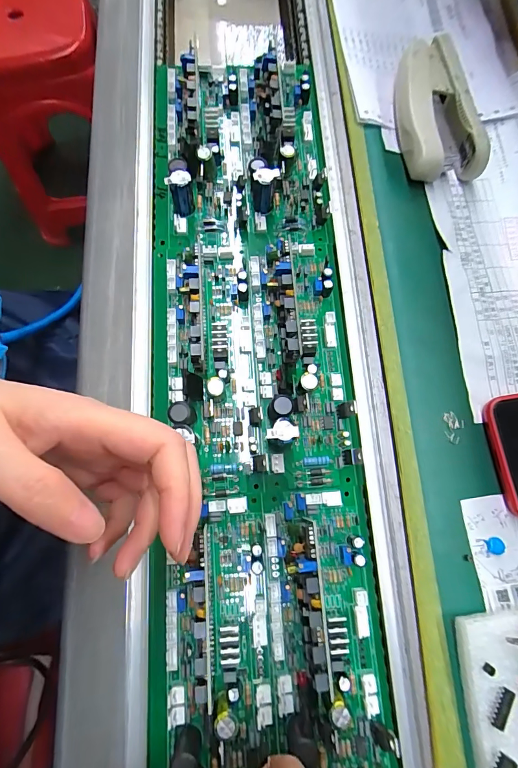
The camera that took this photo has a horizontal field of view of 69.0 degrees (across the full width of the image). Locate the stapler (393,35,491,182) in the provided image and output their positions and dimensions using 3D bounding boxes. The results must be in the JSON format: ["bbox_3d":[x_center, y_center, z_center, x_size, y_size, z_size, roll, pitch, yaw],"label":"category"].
[{"bbox_3d":[0.134,-0.210,0.291,0.051,0.027,0.112,-10,76,-4],"label":"stapler"}]

